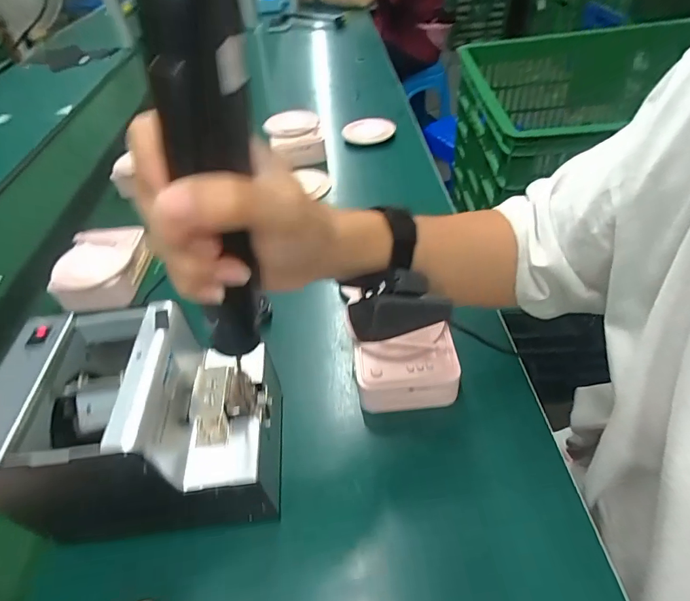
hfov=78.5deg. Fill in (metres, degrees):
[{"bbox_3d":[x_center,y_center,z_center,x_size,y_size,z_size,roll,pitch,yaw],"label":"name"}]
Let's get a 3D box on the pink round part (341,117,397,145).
[{"bbox_3d":[0.048,-0.330,0.819,0.083,0.019,0.091,-4,46,4],"label":"pink round part"}]

